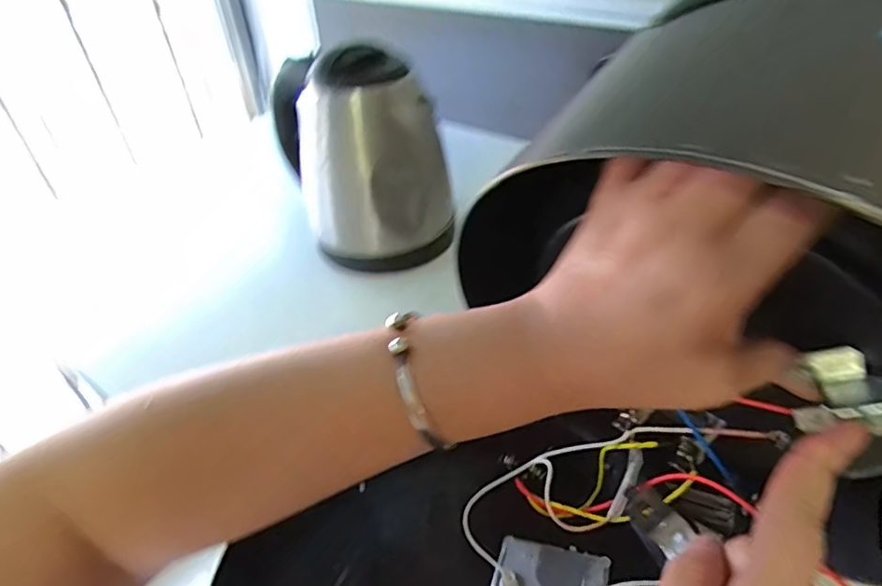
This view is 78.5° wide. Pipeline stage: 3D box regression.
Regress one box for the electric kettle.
[{"bbox_3d":[-0.082,-0.141,0.538,0.139,0.179,0.173,-15,41,-13],"label":"electric kettle"}]

